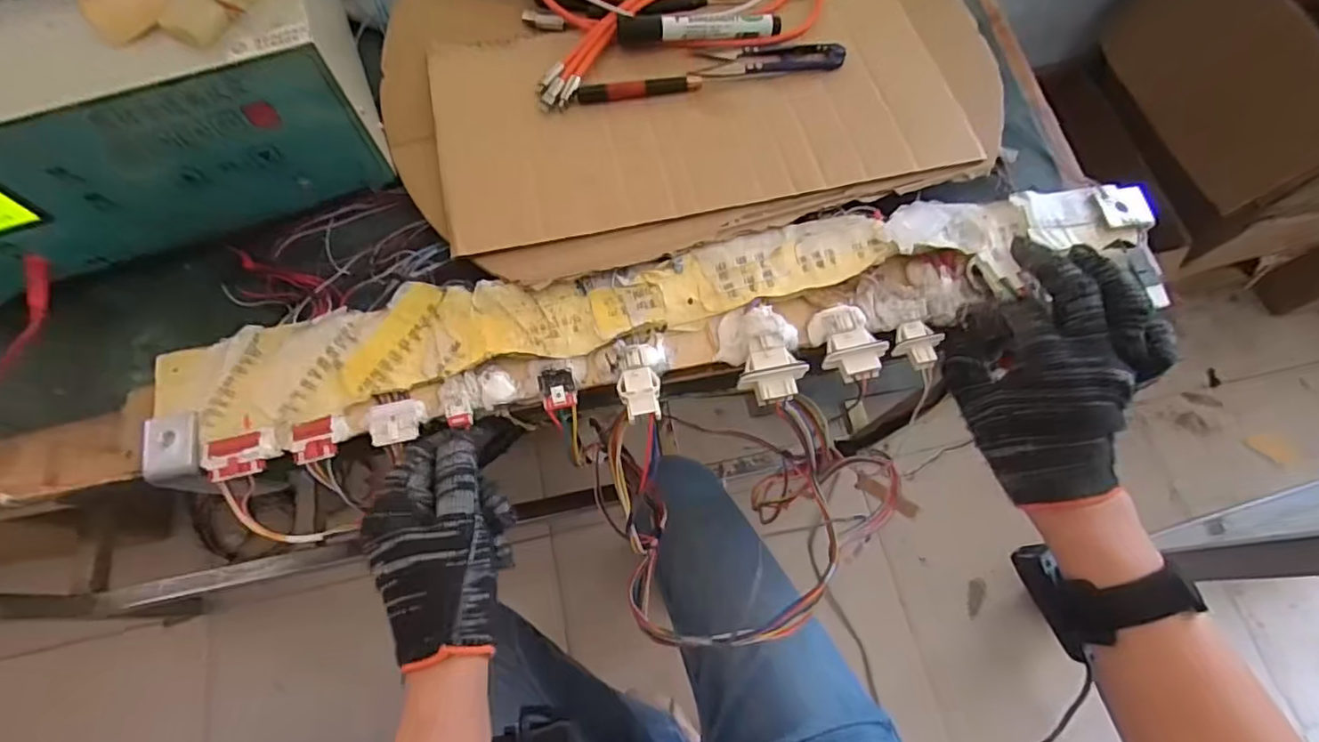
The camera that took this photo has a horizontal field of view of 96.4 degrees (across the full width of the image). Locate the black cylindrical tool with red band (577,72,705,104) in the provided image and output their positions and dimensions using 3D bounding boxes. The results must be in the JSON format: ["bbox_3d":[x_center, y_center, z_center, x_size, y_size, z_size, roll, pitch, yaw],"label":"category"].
[{"bbox_3d":[-0.014,-0.216,0.448,0.094,0.010,0.014,-13,70,-6],"label":"black cylindrical tool with red band"}]

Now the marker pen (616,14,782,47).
[{"bbox_3d":[0.032,-0.270,0.466,0.128,0.016,0.024,-3,69,-2],"label":"marker pen"}]

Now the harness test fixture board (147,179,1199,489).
[{"bbox_3d":[0.020,-0.029,0.388,0.663,0.032,0.114,-11,70,-5],"label":"harness test fixture board"}]

